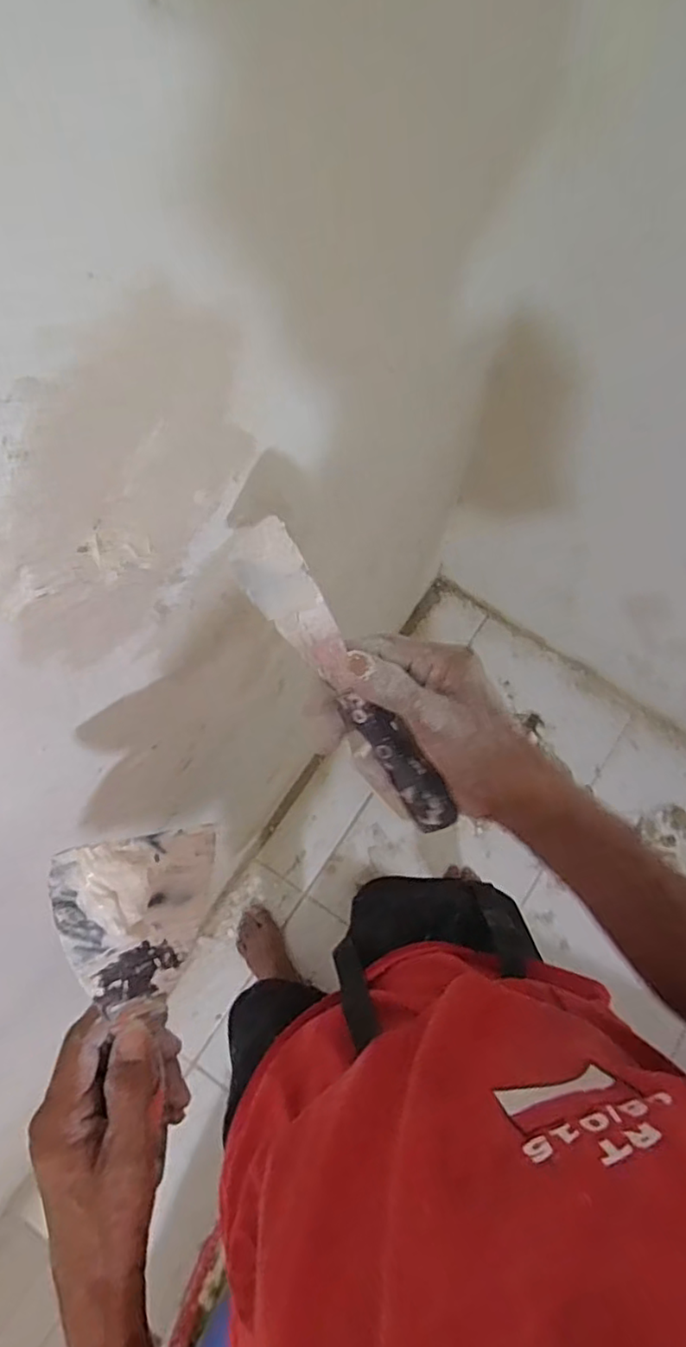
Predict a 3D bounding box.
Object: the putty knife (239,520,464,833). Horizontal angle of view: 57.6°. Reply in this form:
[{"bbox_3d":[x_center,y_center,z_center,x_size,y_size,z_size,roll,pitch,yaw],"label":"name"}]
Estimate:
[{"bbox_3d":[0.004,0.001,0.363,0.203,0.046,0.019,56,40,-3],"label":"putty knife"}]

